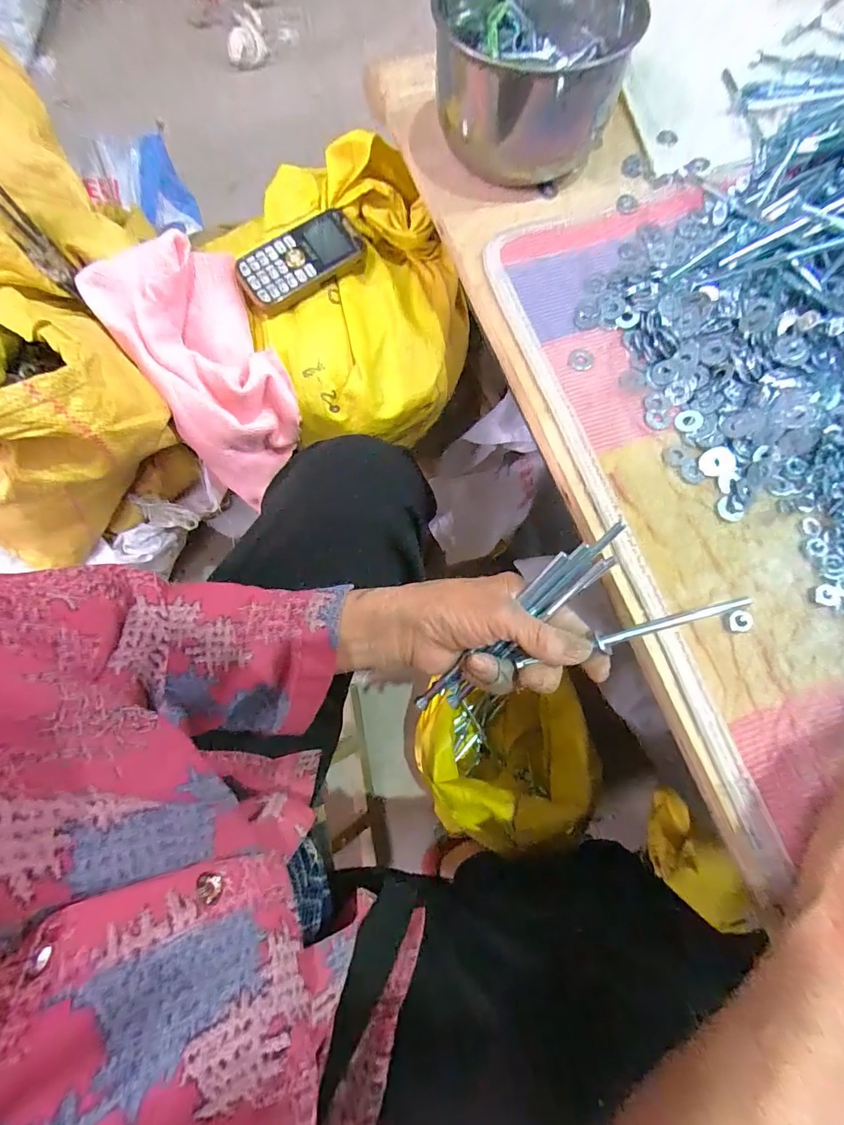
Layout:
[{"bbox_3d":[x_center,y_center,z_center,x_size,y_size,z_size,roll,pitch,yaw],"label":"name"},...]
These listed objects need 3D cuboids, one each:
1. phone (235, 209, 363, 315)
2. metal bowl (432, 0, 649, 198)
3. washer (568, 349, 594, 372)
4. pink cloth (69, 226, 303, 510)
[{"bbox_3d":[-0.119,-0.302,0.447,0.127,0.014,0.054,-36,96,-14],"label":"phone"},{"bbox_3d":[0.095,-0.445,0.401,0.156,0.079,0.180,-1,75,0],"label":"metal bowl"},{"bbox_3d":[0.127,-0.162,0.355,0.019,0.004,0.021,30,77,8],"label":"washer"},{"bbox_3d":[-0.197,-0.189,0.449,0.153,0.094,0.236,-31,106,-20],"label":"pink cloth"}]

